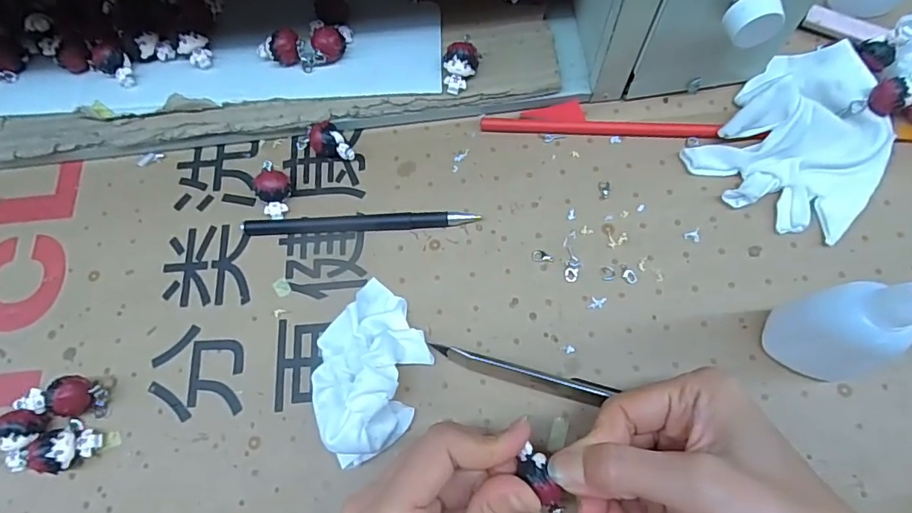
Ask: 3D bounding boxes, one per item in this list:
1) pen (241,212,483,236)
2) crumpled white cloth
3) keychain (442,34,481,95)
[{"bbox_3d":[-0.055,-0.020,0.299,0.135,0.007,0.011,-2,70,2],"label":"pen"},{"bbox_3d":[-0.044,0.055,0.257,0.056,0.033,0.090,17,71,9],"label":"crumpled white cloth"},{"bbox_3d":[0.003,-0.116,0.309,0.020,0.020,0.031,3,70,3],"label":"keychain"}]

